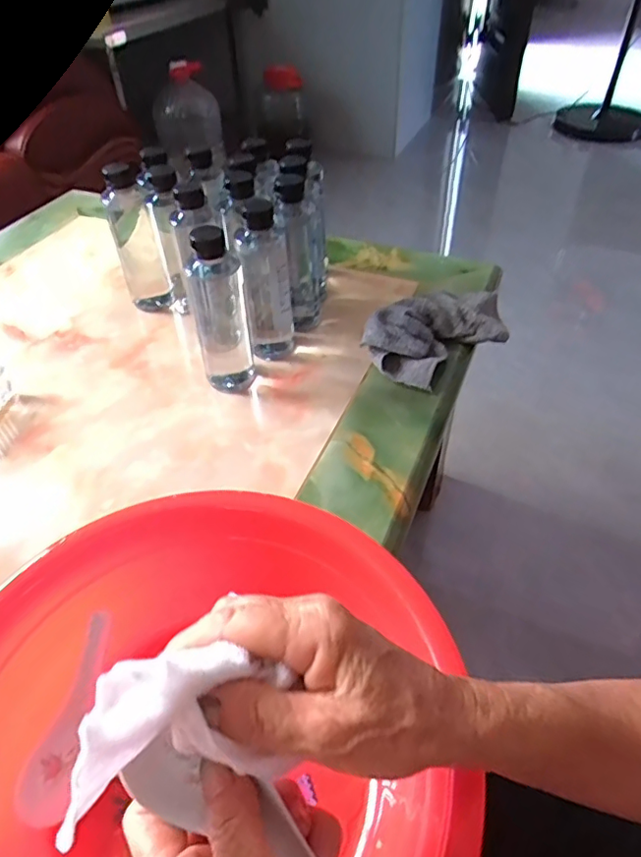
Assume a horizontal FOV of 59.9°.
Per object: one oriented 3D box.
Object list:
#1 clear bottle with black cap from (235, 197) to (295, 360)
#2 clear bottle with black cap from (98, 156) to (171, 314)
[{"bbox_3d":[-0.059,-0.163,0.614,0.051,0.173,0.055,-2,46,0],"label":"clear bottle with black cap"},{"bbox_3d":[-0.221,-0.221,0.677,0.052,0.173,0.047,-17,48,-14],"label":"clear bottle with black cap"}]

